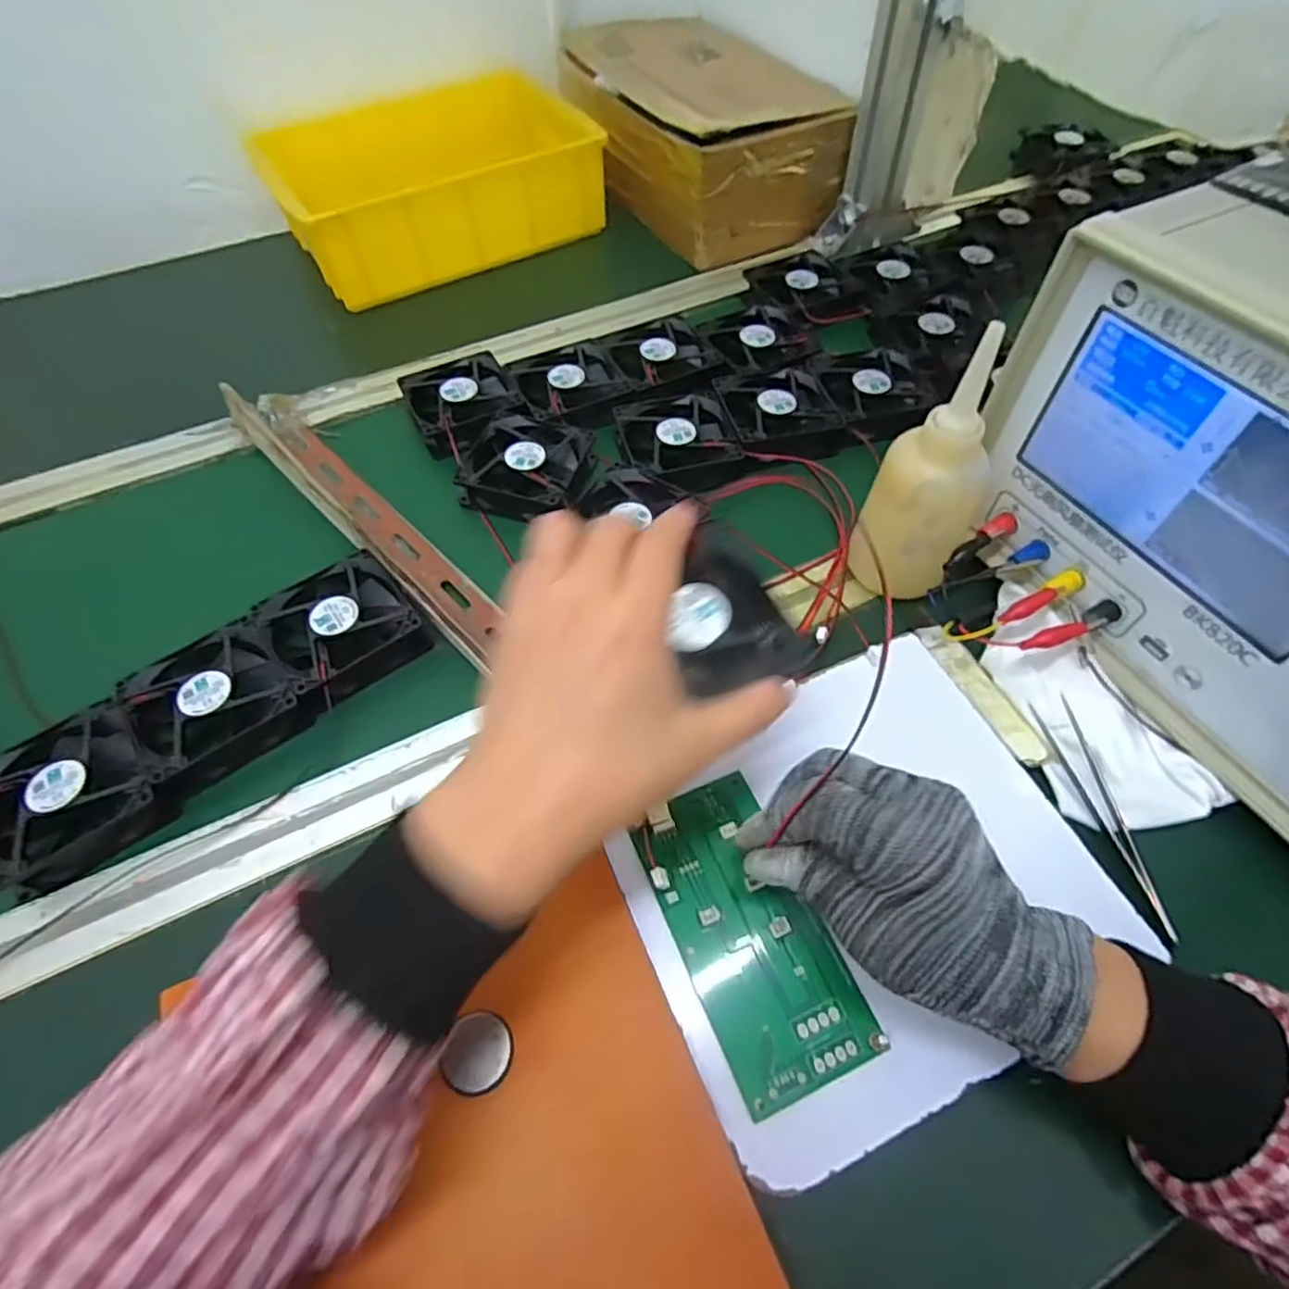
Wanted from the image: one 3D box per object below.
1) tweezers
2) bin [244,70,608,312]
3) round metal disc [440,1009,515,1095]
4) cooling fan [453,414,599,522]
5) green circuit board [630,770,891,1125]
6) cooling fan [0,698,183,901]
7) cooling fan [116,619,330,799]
[{"bbox_3d":[0.234,0.082,0.344,0.017,0.008,0.122,-11,57,-4],"label":"tweezers"},{"bbox_3d":[-0.199,-0.446,0.659,0.284,0.087,0.176,-32,60,-17],"label":"bin"},{"bbox_3d":[-0.068,0.169,0.282,0.026,0.004,0.029,37,53,12],"label":"round metal disc"},{"bbox_3d":[-0.085,-0.128,0.495,0.086,0.026,0.082,11,58,10],"label":"cooling fan"},{"bbox_3d":[0.046,0.127,0.309,0.064,0.009,0.133,-22,60,-12],"label":"green circuit board"},{"bbox_3d":[-0.306,0.079,0.365,0.080,0.027,0.076,-32,60,-17],"label":"cooling fan"},{"bbox_3d":[-0.244,0.031,0.395,0.082,0.025,0.088,-37,62,-20],"label":"cooling fan"}]

